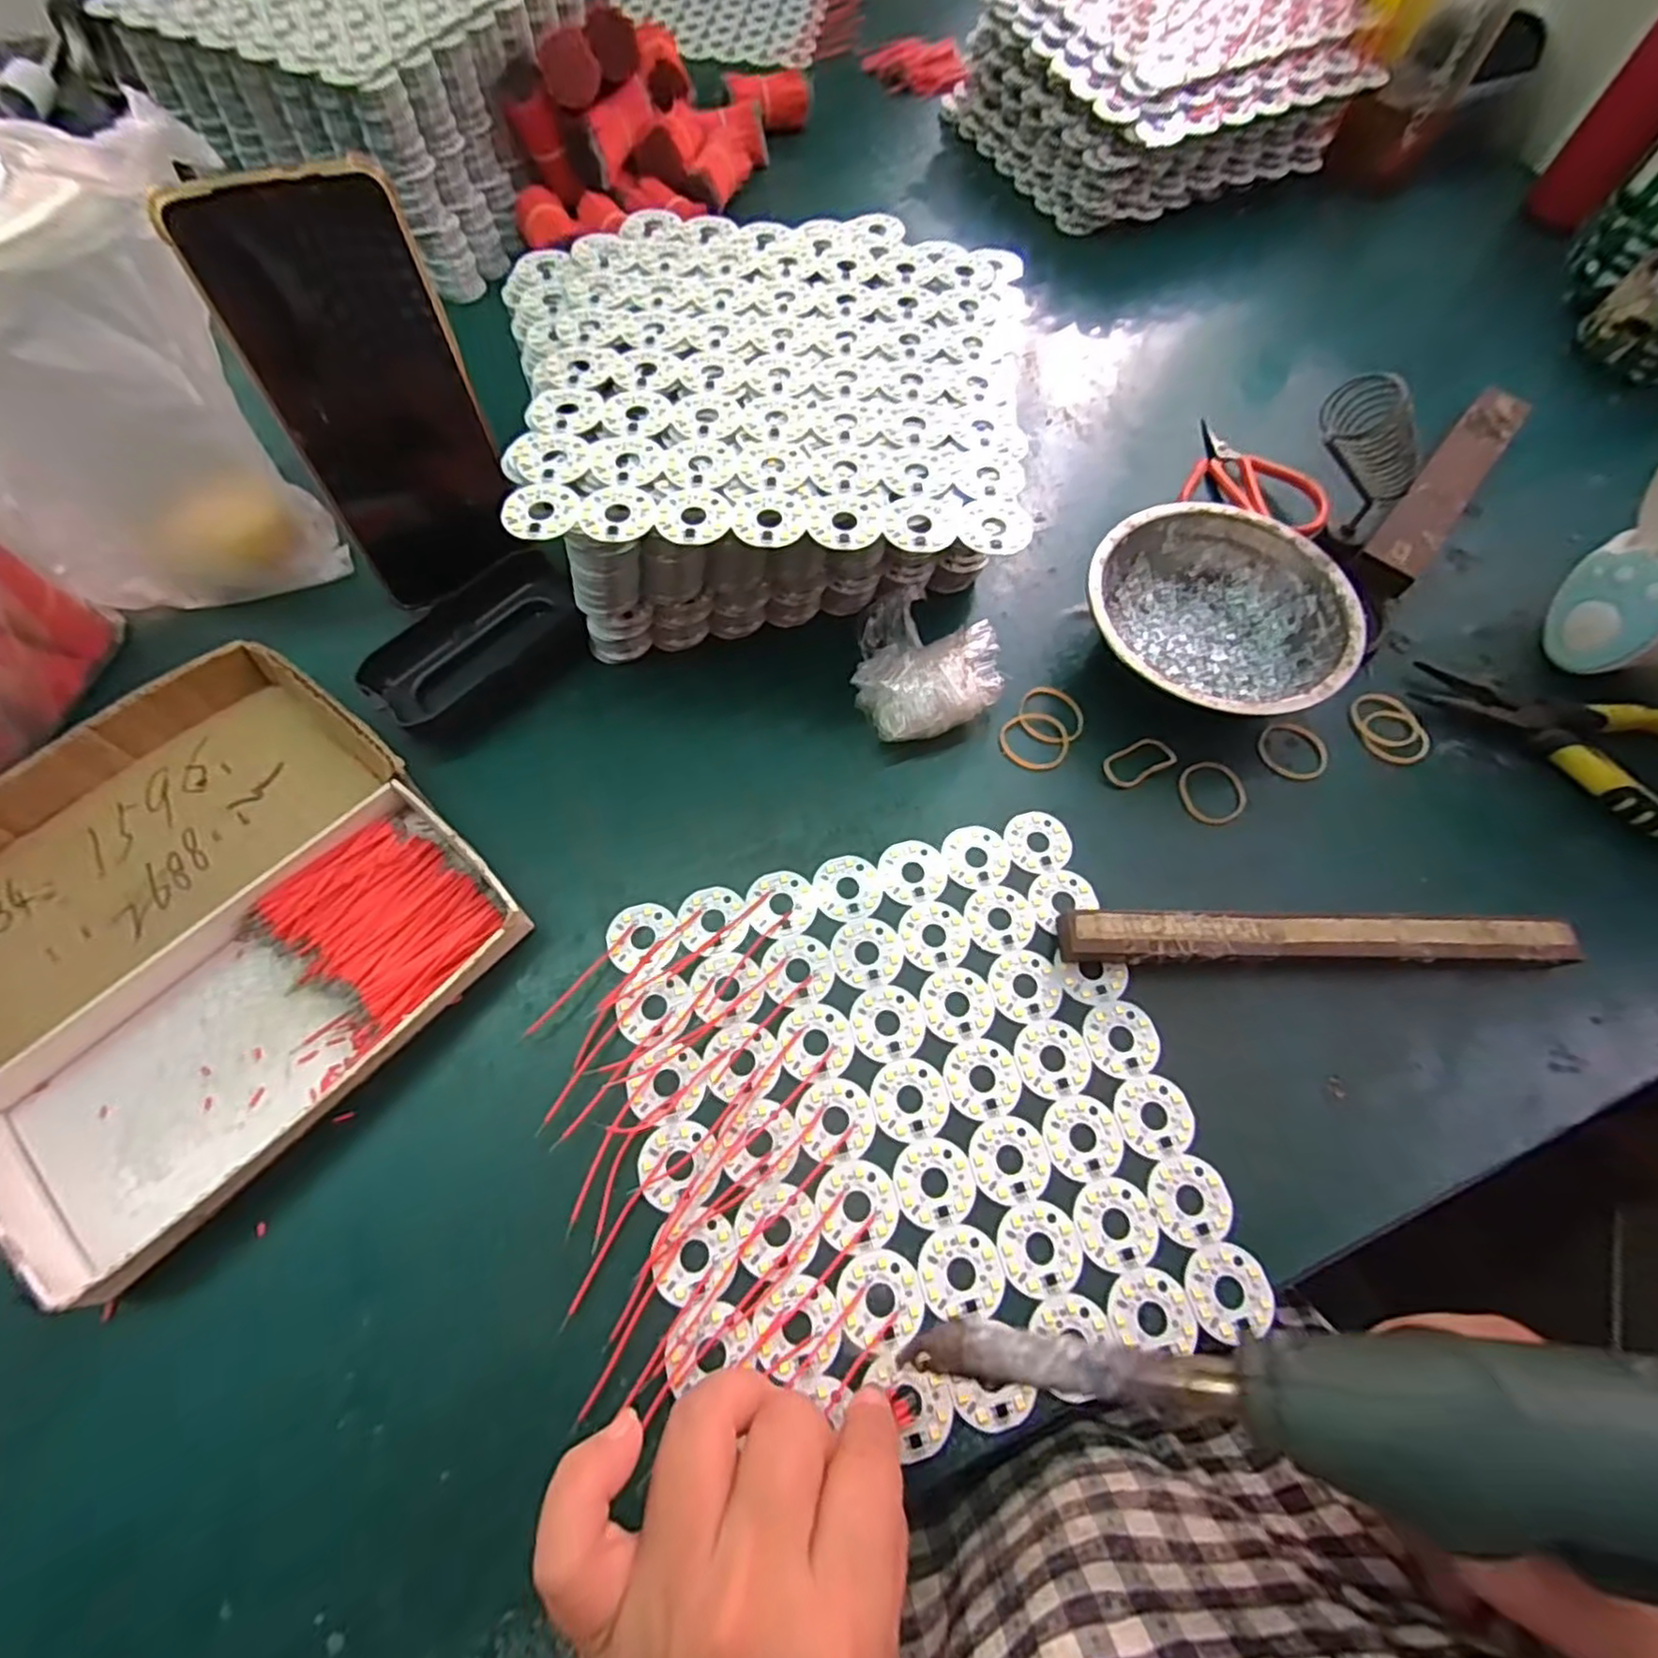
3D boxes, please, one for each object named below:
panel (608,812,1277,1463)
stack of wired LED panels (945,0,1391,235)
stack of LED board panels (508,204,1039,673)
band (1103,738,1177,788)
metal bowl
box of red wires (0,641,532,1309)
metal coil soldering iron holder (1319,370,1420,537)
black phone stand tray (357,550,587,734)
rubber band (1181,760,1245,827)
[{"bbox_3d":[0.032,0.107,0.283,0.209,0.007,0.207,-13,68,-9],"label":"panel"},{"bbox_3d":[0.262,-0.597,0.562,0.248,0.099,0.252,-25,70,-13],"label":"stack of wired LED panels"},{"bbox_3d":[-0.036,-0.211,0.376,0.250,0.092,0.250,2,67,-2],"label":"stack of LED board panels"},{"bbox_3d":[0.151,-0.033,0.348,0.036,0.004,0.018,-25,70,-13],"label":"band"},{"bbox_3d":[0.192,-0.104,0.364,0.125,0.047,0.121,1,67,-3],"label":"metal bowl"},{"bbox_3d":[-0.259,0.037,0.294,0.205,0.026,0.190,40,70,13],"label":"box of red wires"},{"bbox_3d":[0.265,-0.180,0.346,0.097,0.039,0.028,11,58,-44],"label":"metal coil soldering iron holder"},{"bbox_3d":[-0.177,-0.095,0.362,0.057,0.021,0.110,39,70,13],"label":"black phone stand tray"},{"bbox_3d":[0.187,-0.018,0.345,0.032,0.004,0.032,1,67,-3],"label":"rubber band"}]

